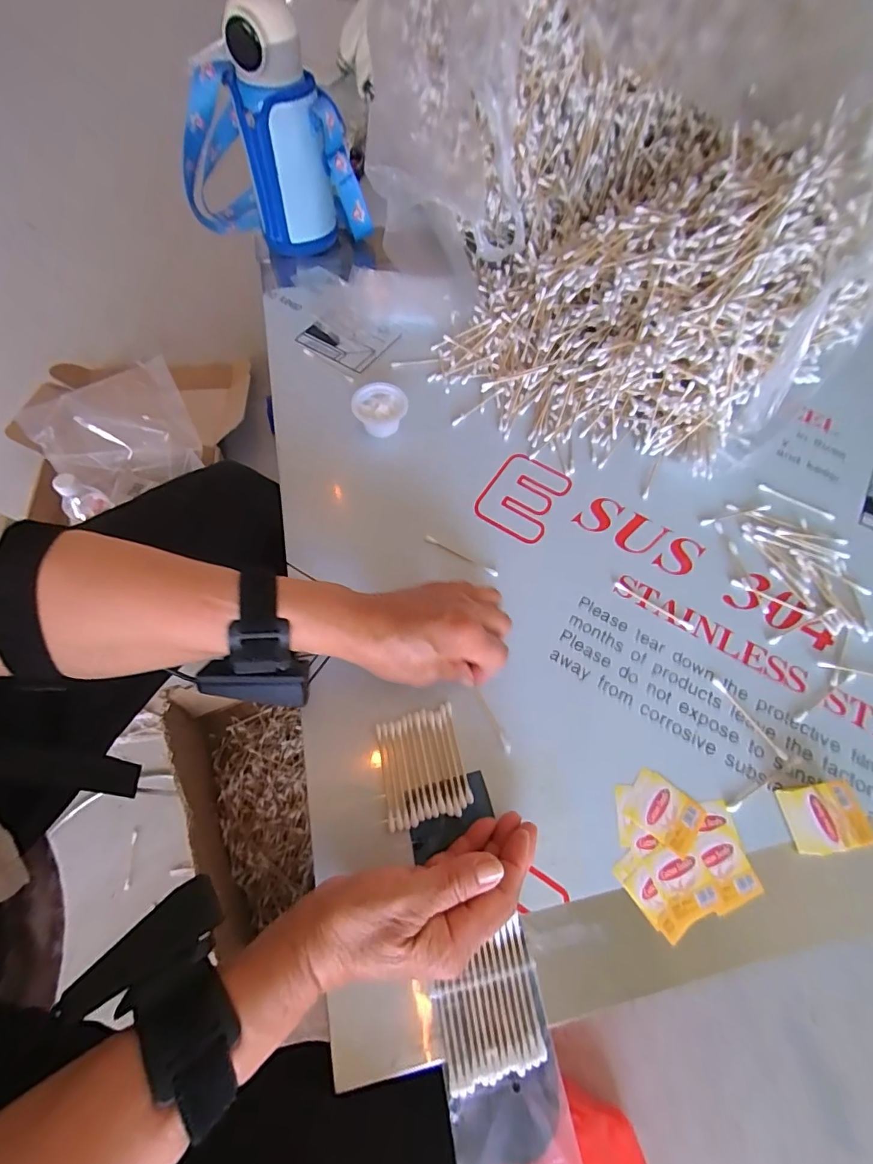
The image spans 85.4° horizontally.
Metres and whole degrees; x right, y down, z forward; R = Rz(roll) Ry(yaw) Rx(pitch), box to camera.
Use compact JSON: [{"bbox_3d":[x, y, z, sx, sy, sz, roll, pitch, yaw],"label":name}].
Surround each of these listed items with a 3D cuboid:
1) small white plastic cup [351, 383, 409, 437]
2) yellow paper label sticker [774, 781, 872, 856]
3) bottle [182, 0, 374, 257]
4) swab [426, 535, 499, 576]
[{"bbox_3d":[-0.057,-0.174,0.478,0.052,0.027,0.047,-7,65,-7],"label":"small white plastic cup"},{"bbox_3d":[0.271,0.165,0.332,0.047,0.020,0.041,-5,65,-6],"label":"yellow paper label sticker"},{"bbox_3d":[-0.201,-0.508,0.535,0.230,0.203,0.074,24,65,8],"label":"bottle"},{"bbox_3d":[0.022,-0.024,0.423,0.073,0.004,0.006,28,66,10],"label":"swab"}]

